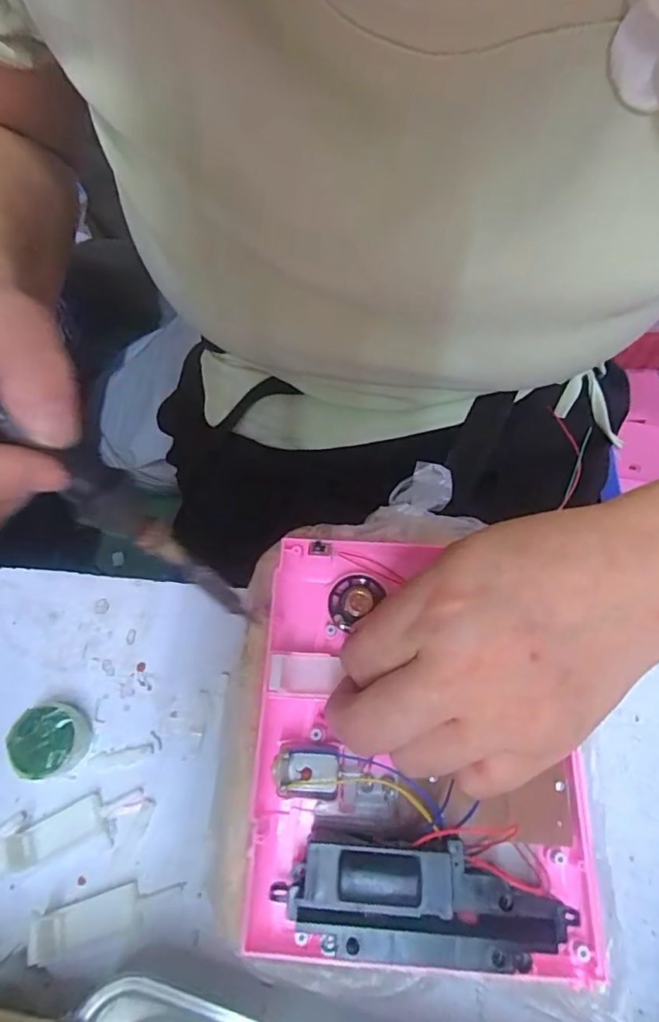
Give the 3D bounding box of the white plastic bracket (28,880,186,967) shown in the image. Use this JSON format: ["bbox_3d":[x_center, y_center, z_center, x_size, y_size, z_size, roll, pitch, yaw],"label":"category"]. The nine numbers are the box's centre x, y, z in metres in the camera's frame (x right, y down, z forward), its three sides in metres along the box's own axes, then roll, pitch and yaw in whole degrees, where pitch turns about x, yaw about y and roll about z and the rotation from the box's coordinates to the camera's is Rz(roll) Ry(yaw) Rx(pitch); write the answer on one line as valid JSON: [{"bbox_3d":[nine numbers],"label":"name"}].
[{"bbox_3d":[-0.098,0.177,0.227,0.065,0.005,0.018,-14,65,-6],"label":"white plastic bracket"}]

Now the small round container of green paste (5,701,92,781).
[{"bbox_3d":[-0.135,0.110,0.251,0.031,0.017,0.032,-4,65,-2],"label":"small round container of green paste"}]

